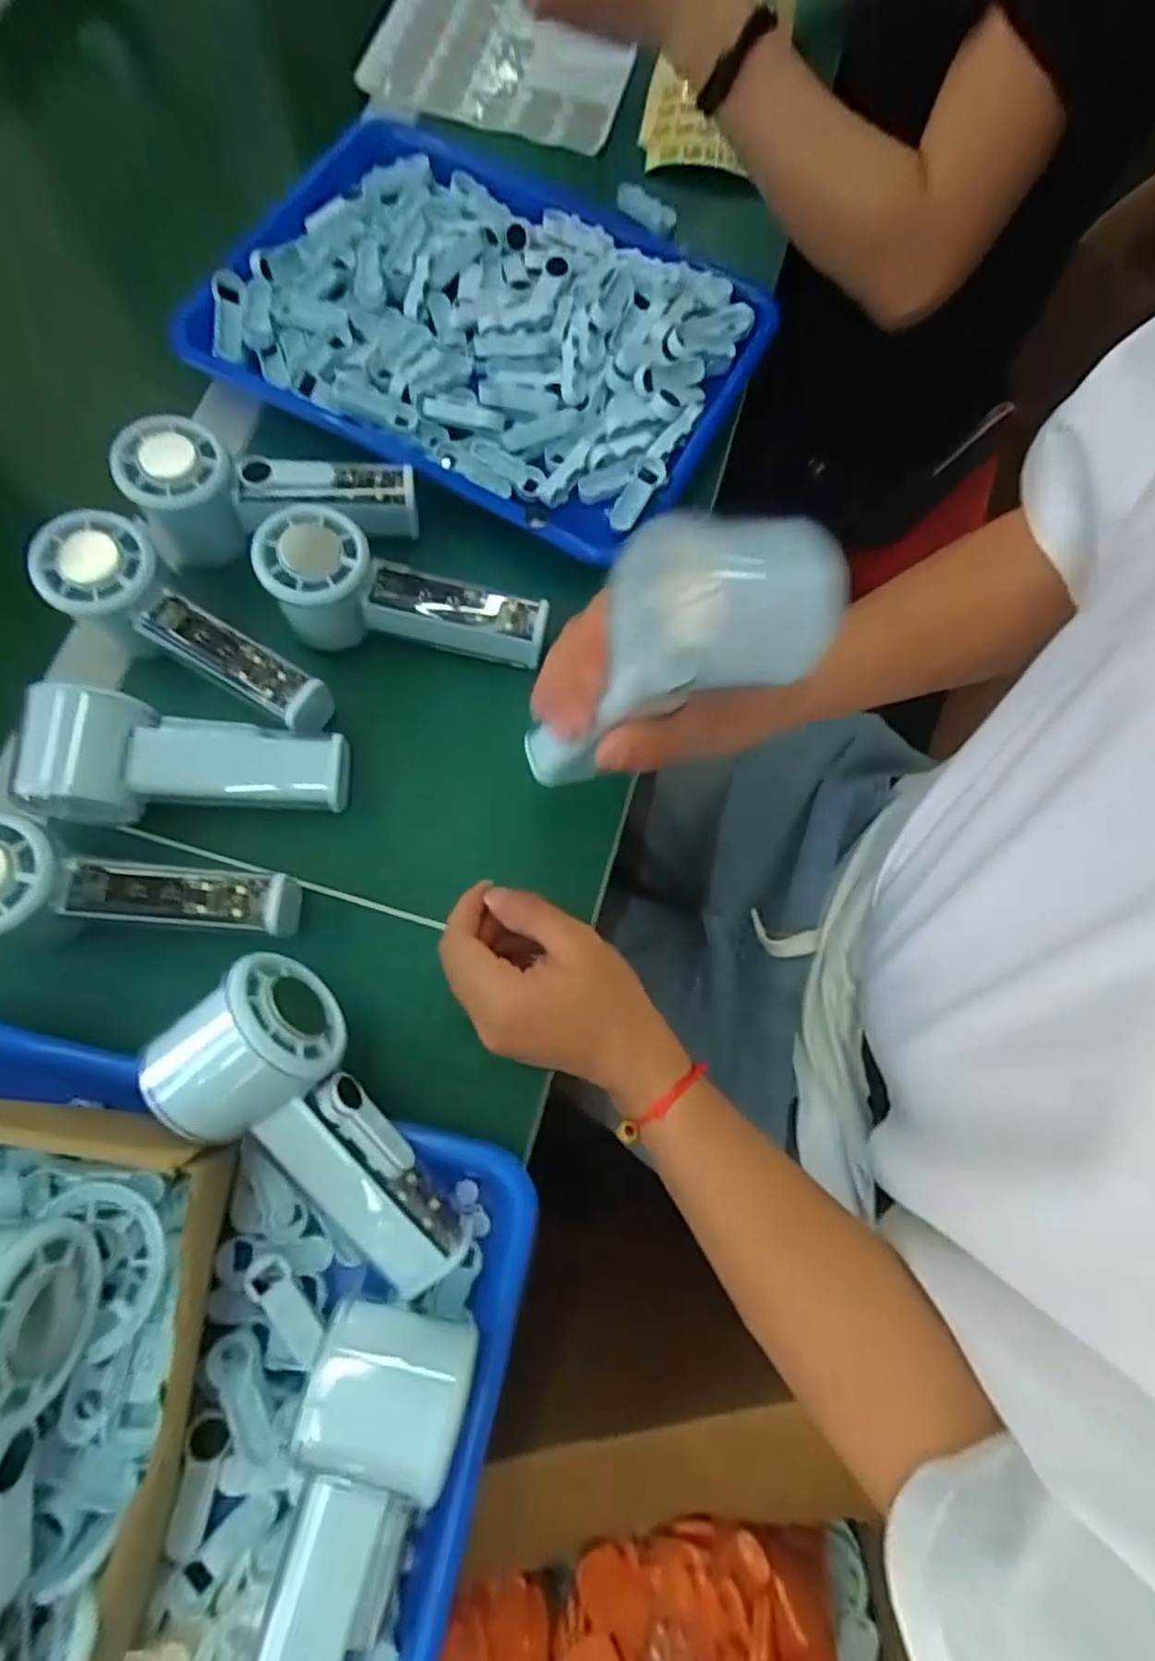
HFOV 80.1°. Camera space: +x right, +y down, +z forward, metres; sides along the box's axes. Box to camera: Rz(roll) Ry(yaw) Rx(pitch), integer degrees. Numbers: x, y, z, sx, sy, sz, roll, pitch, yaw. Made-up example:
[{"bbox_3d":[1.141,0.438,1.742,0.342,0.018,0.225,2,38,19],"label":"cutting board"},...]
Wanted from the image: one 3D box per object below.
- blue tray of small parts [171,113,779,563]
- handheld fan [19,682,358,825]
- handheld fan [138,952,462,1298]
[{"bbox_3d":[-0.059,-0.321,0.435,0.324,0.059,0.244,27,75,6],"label":"blue tray of small parts"},{"bbox_3d":[-0.195,-0.031,0.343,0.143,0.047,0.057,5,74,-1],"label":"handheld fan"},{"bbox_3d":[-0.107,0.128,0.287,0.065,0.051,0.156,-36,101,-11],"label":"handheld fan"}]

